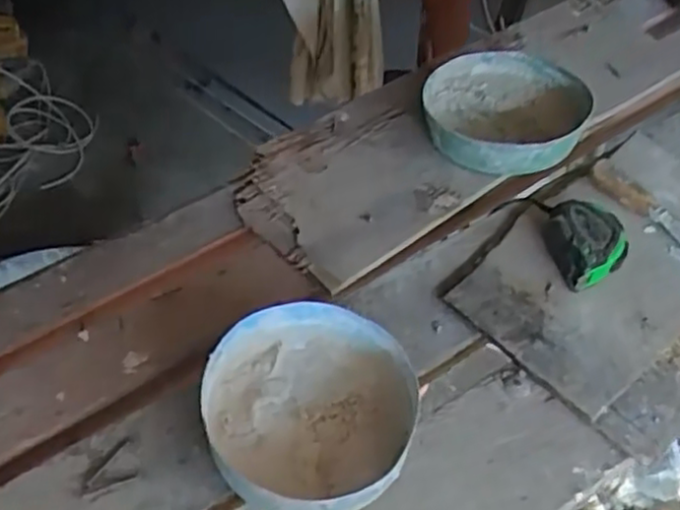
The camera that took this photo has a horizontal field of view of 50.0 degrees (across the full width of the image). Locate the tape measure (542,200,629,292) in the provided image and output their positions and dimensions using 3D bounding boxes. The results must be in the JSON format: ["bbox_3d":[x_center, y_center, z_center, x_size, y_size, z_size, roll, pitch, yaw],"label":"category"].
[{"bbox_3d":[0.232,-0.010,0.688,0.066,0.040,0.083,-3,50,-7],"label":"tape measure"}]

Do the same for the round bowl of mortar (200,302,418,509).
[{"bbox_3d":[-0.018,0.117,0.558,0.166,0.055,0.166,-13,52,-15],"label":"round bowl of mortar"}]

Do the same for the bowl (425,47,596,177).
[{"bbox_3d":[0.179,-0.159,0.800,0.167,0.060,0.202,21,52,13],"label":"bowl"}]

